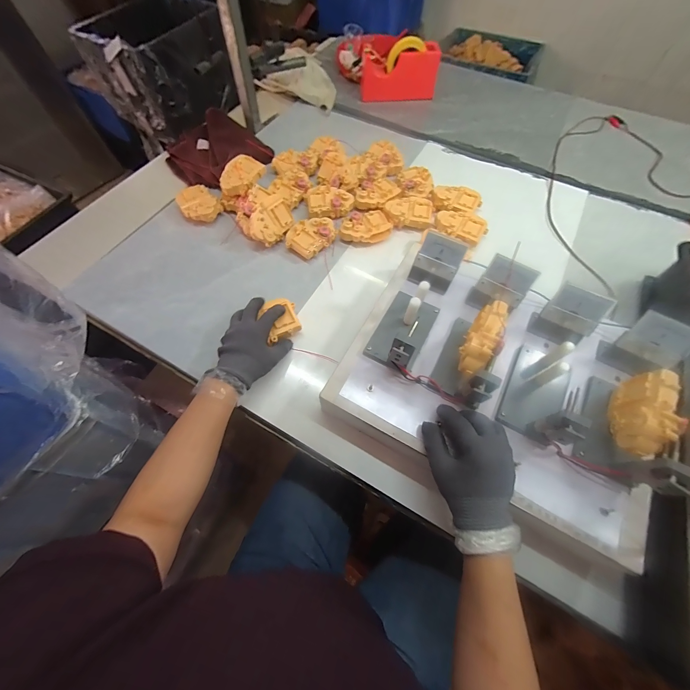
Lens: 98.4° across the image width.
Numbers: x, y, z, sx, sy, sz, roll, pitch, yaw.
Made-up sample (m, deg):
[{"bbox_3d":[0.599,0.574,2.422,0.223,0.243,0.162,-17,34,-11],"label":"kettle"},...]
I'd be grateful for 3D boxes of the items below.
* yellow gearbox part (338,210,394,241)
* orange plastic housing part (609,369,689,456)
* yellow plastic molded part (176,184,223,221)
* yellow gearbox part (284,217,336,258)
[{"bbox_3d":[0.040,-0.236,0.598,0.104,0.030,0.060,-15,64,-7],"label":"yellow gearbox part"},{"bbox_3d":[0.337,0.082,0.341,0.035,0.076,0.099,30,67,14],"label":"orange plastic housing part"},{"bbox_3d":[-0.304,-0.292,0.619,0.071,0.027,0.099,-35,68,-16],"label":"yellow plastic molded part"},{"bbox_3d":[-0.065,-0.213,0.587,0.070,0.036,0.095,36,69,16],"label":"yellow gearbox part"}]

